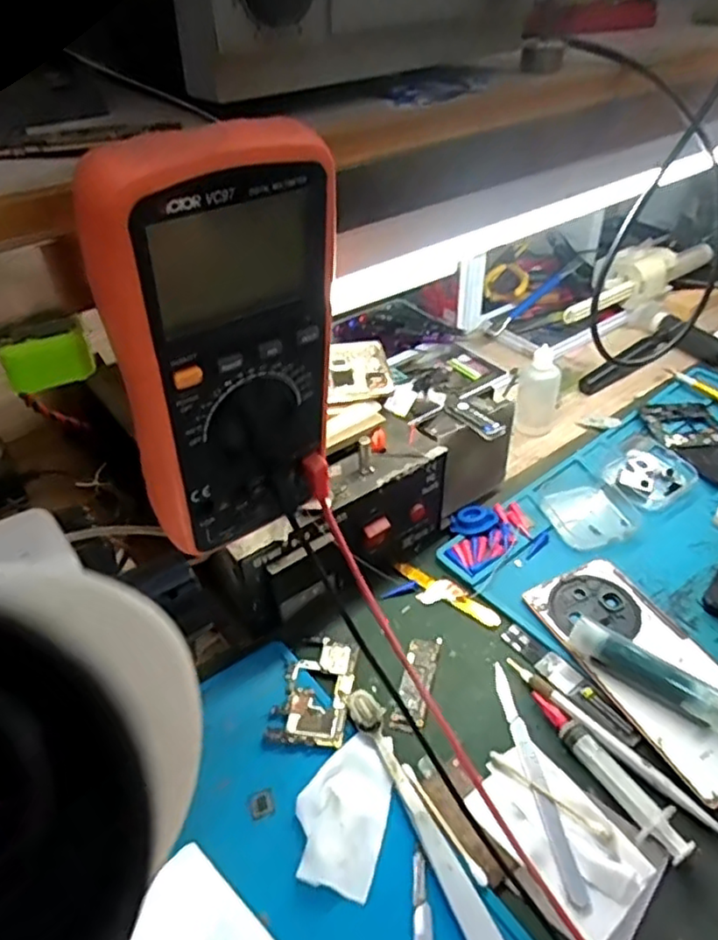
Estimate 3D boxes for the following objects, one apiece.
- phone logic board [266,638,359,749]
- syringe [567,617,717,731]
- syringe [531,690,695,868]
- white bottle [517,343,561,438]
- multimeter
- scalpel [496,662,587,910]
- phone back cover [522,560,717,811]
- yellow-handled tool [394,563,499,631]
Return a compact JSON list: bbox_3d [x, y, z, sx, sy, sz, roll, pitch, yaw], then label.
[{"bbox_3d":[-0.026,0.135,0.412,0.044,0.009,0.077,7,43,7],"label":"phone logic board"},{"bbox_3d":[0.188,0.132,0.392,0.134,0.022,0.020,30,50,28],"label":"syringe"},{"bbox_3d":[0.134,0.163,0.365,0.021,0.010,0.105,-25,48,-25],"label":"syringe"},{"bbox_3d":[0.162,-0.072,0.594,0.035,0.076,0.036,14,44,15],"label":"white bottle"},{"bbox_3d":[-0.057,-0.045,0.273,0.098,0.170,0.036,-29,47,-28],"label":"multimeter"},{"bbox_3d":[0.097,0.166,0.370,0.010,0.004,0.134,-5,43,-6],"label":"scalpel"},{"bbox_3d":[0.183,0.118,0.416,0.075,0.011,0.161,-19,46,-20],"label":"phone back cover"},{"bbox_3d":[0.061,0.087,0.471,0.085,0.005,0.013,29,49,28],"label":"yellow-handled tool"}]

